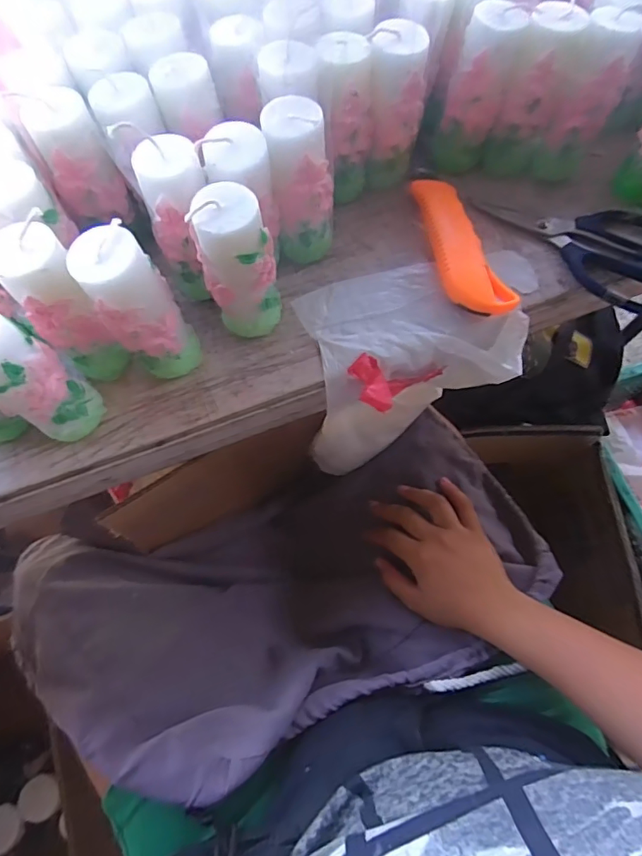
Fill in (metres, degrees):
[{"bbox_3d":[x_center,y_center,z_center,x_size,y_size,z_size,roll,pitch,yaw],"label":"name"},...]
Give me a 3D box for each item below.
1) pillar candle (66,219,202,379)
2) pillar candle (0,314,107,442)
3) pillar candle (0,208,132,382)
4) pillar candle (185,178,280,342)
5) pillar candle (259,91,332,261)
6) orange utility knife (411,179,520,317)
[{"bbox_3d":[-0.108,-0.071,0.304,0.044,0.097,0.044,-31,74,-13],"label":"pillar candle"},{"bbox_3d":[-0.170,-0.027,0.288,0.045,0.097,0.040,32,71,9],"label":"pillar candle"},{"bbox_3d":[-0.153,-0.070,0.300,0.035,0.101,0.041,-30,73,-13],"label":"pillar candle"},{"bbox_3d":[-0.050,-0.098,0.315,0.044,0.101,0.035,-1,69,-3],"label":"pillar candle"},{"bbox_3d":[-0.013,-0.161,0.337,0.045,0.098,0.042,-1,69,-3],"label":"pillar candle"},{"bbox_3d":[0.102,-0.138,0.378,0.037,0.017,0.126,-19,71,-9],"label":"orange utility knife"}]

